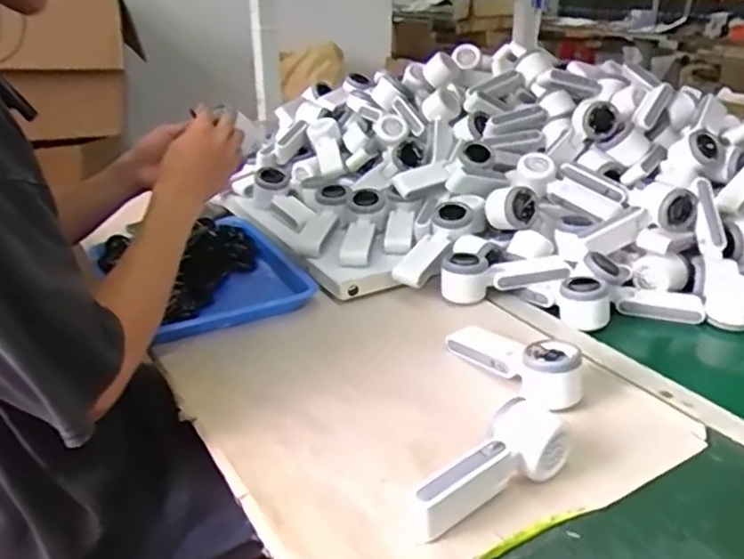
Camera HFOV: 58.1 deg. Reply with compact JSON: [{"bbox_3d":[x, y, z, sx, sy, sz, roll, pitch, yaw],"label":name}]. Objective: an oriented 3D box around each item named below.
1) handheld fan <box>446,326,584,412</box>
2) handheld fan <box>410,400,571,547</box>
[{"bbox_3d":[0.147,0.077,0.709,0.053,0.045,0.167,-19,31,-35],"label":"handheld fan"},{"bbox_3d":[0.094,0.152,0.559,0.164,0.052,0.057,-16,29,-32],"label":"handheld fan"}]

